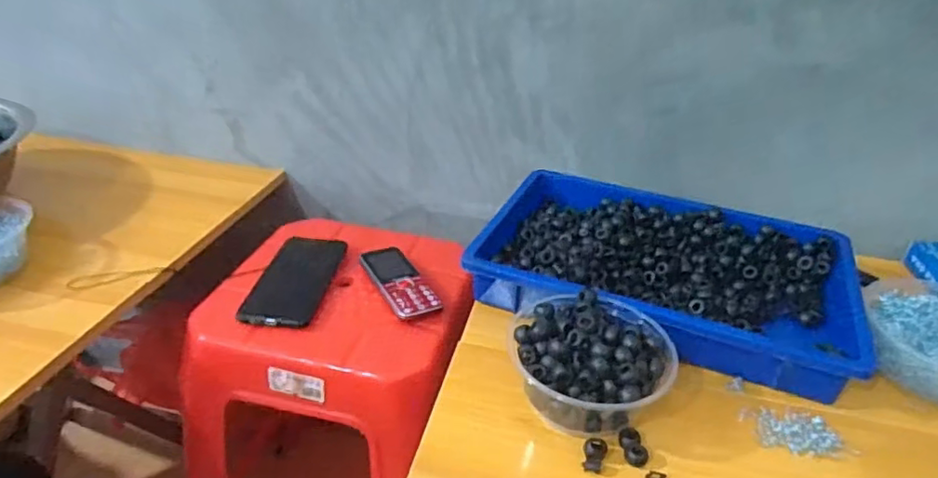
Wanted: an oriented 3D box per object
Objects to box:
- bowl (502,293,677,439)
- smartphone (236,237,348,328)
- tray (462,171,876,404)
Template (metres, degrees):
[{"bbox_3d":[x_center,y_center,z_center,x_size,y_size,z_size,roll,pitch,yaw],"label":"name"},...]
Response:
[{"bbox_3d":[0.098,0.105,0.508,0.129,0.067,0.114,6,31,4],"label":"bowl"},{"bbox_3d":[-0.194,0.046,0.690,0.077,0.011,0.160,5,31,2],"label":"smartphone"},{"bbox_3d":[0.200,0.033,0.645,0.367,0.059,0.250,13,32,15],"label":"tray"}]

